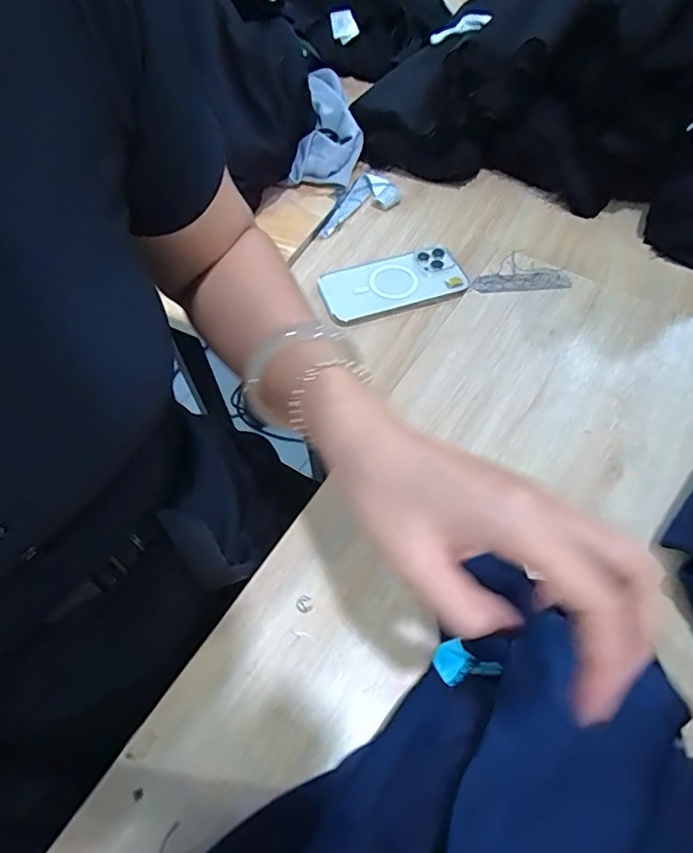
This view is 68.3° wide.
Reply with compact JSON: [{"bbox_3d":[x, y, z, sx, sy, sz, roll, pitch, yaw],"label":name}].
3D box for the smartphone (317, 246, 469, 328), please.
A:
[{"bbox_3d":[0.053,-0.161,0.575,0.158,0.011,0.075,-18,60,-9],"label":"smartphone"}]

